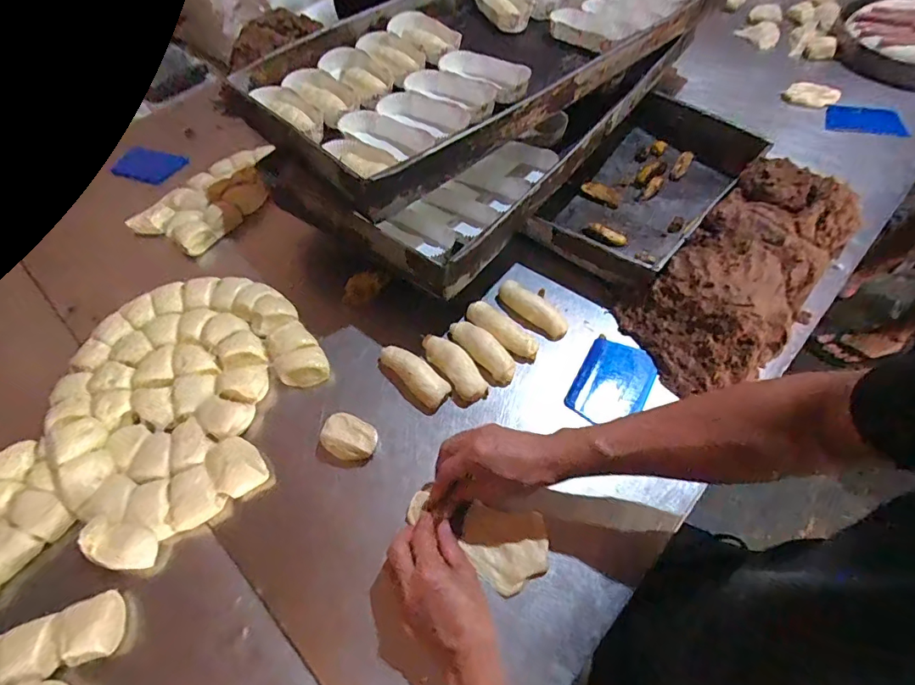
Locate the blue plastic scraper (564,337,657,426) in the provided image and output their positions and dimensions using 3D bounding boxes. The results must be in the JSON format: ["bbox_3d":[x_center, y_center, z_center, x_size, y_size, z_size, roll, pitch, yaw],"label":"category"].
[{"bbox_3d":[0.192,0.050,0.587,0.083,0.006,0.112,25,68,19],"label":"blue plastic scraper"}]

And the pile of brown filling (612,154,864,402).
[{"bbox_3d":[0.367,-0.084,0.615,0.175,0.078,0.357,39,80,25],"label":"pile of brown filling"}]

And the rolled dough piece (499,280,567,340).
[{"bbox_3d":[0.100,-0.047,0.631,0.027,0.022,0.107,-39,65,-19],"label":"rolled dough piece"}]

